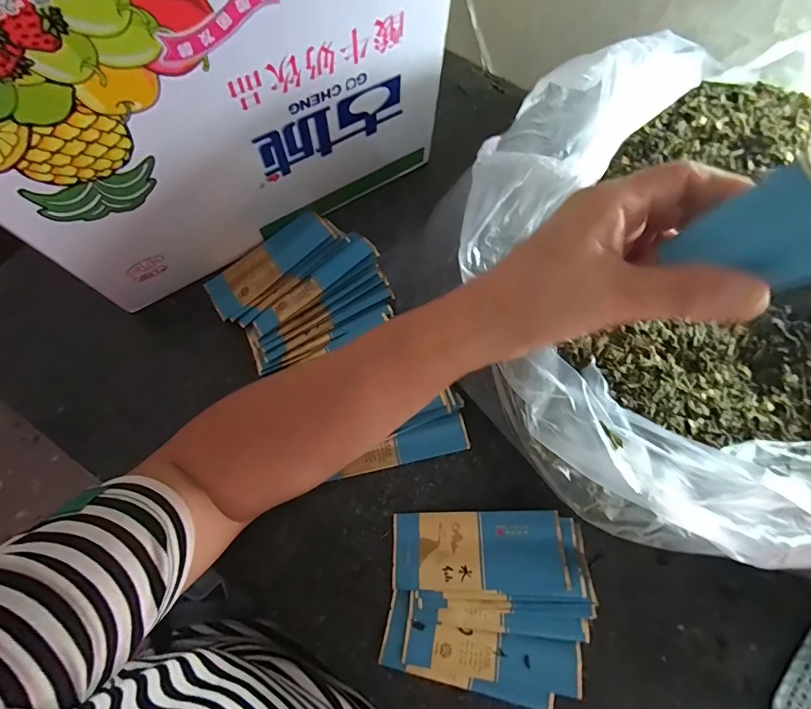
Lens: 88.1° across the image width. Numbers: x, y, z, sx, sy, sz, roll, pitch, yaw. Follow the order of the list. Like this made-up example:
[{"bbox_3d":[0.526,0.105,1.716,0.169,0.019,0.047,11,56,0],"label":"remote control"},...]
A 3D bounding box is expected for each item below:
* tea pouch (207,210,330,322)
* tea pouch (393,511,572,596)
[{"bbox_3d":[-0.132,-0.089,0.399,0.127,0.006,0.054,-40,60,-2],"label":"tea pouch"},{"bbox_3d":[0.054,0.150,0.321,0.127,0.006,0.054,-6,57,11],"label":"tea pouch"}]

